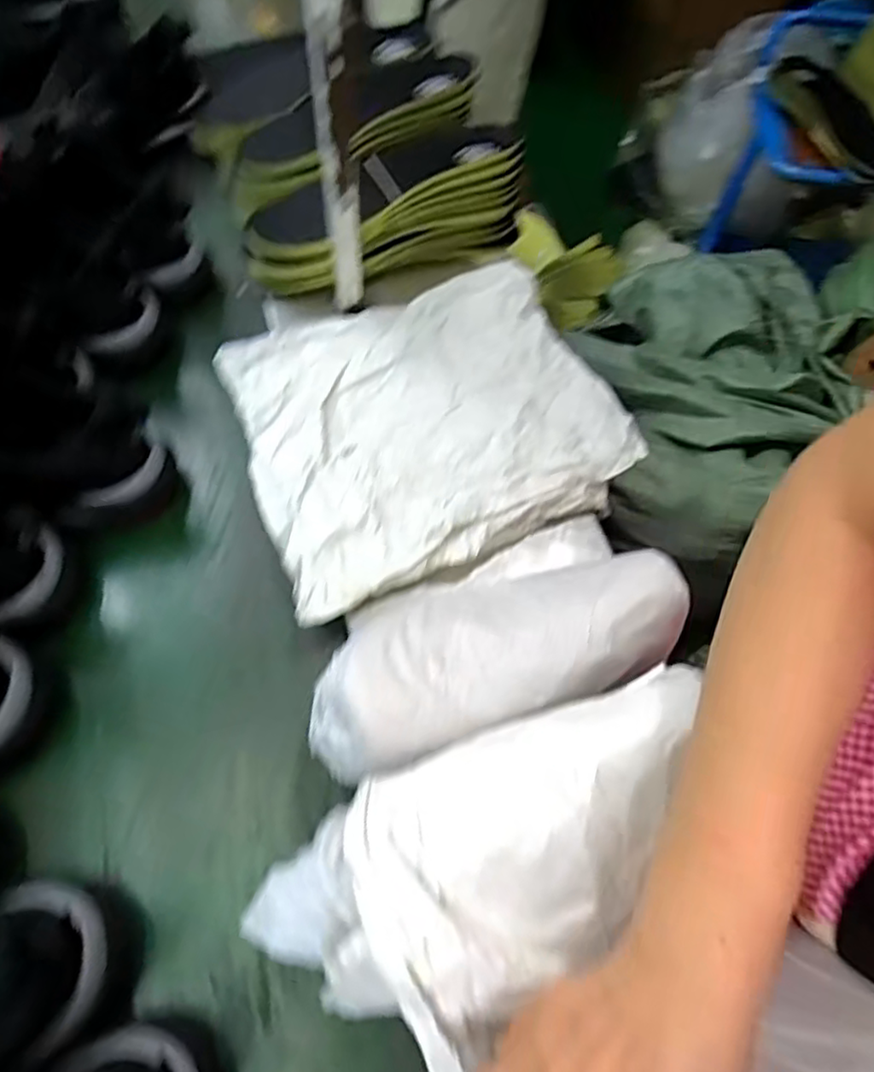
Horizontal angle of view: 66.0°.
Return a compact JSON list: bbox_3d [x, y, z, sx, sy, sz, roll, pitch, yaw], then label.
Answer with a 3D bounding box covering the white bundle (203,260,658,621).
[{"bbox_3d":[-0.006,-0.110,0.628,0.333,0.045,0.310,-18,61,-14],"label":"white bundle"}]

